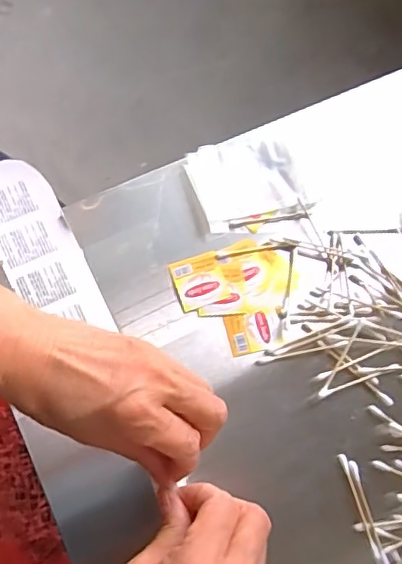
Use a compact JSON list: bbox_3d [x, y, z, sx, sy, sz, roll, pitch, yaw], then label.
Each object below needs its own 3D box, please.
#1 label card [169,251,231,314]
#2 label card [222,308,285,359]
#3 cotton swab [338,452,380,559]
[{"bbox_3d":[-0.001,0.000,0.461,0.040,0.005,0.042,-17,75,-10],"label":"label card"},{"bbox_3d":[0.043,0.040,0.451,0.043,0.004,0.032,-11,74,-8],"label":"label card"},{"bbox_3d":[0.114,0.160,0.411,0.006,0.008,0.071,-13,74,-9],"label":"cotton swab"}]

